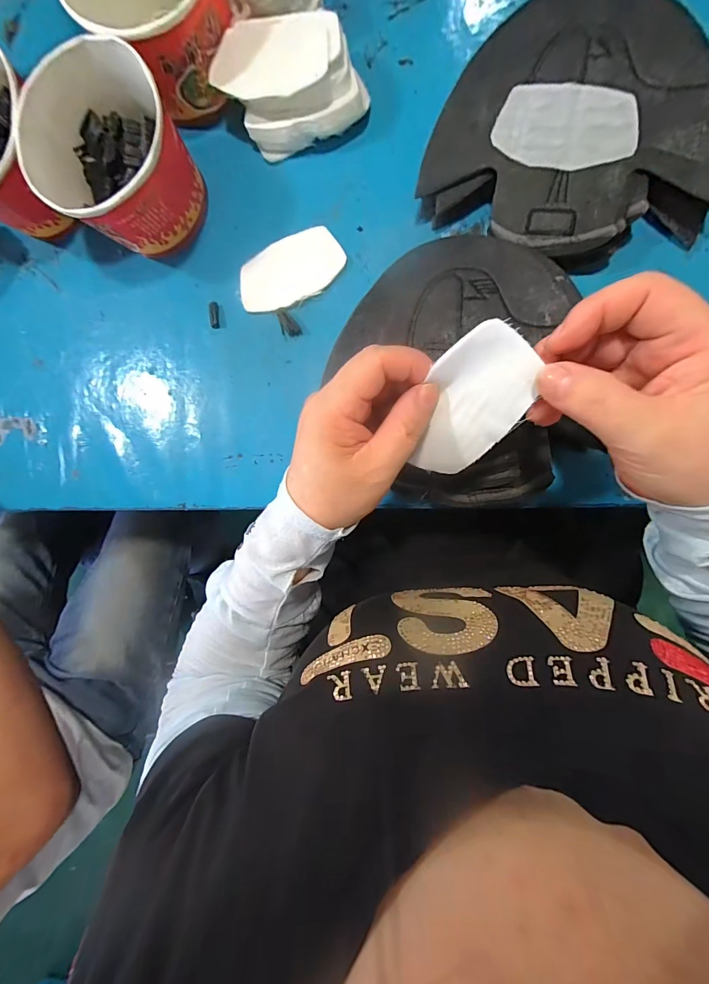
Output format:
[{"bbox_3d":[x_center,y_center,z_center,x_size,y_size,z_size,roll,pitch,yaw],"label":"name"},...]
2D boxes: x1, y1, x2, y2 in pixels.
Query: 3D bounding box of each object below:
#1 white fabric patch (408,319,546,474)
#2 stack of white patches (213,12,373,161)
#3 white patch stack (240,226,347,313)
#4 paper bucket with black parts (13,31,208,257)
[{"bbox_3d":[0.063,-0.046,0.214,0.050,0.008,0.092,22,136,1],"label":"white fabric patch"},{"bbox_3d":[-0.050,-0.327,0.311,0.114,0.049,0.074,10,94,7],"label":"stack of white patches"},{"bbox_3d":[-0.057,-0.194,0.341,0.095,0.010,0.058,-25,89,8],"label":"white patch stack"},{"bbox_3d":[-0.185,-0.269,0.317,0.113,0.081,0.112,0,92,8],"label":"paper bucket with black parts"}]

